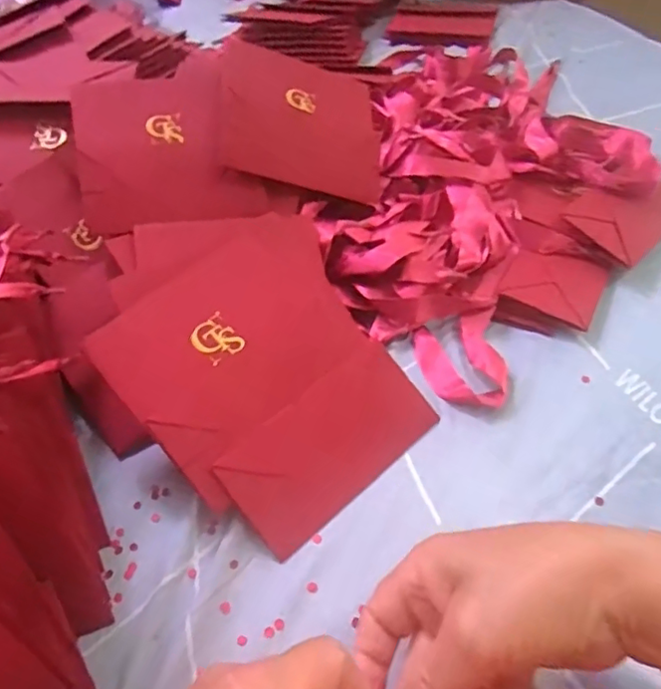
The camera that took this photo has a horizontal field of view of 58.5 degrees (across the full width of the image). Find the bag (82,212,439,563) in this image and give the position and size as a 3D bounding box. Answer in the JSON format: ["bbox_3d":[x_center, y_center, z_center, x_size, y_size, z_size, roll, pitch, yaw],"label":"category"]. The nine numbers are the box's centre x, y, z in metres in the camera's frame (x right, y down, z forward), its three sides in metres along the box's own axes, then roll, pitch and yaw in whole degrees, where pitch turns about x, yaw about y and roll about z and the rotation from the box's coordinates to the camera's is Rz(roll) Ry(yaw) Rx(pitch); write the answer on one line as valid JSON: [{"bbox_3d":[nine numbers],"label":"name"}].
[{"bbox_3d":[-0.038,0.014,0.389,0.173,0.018,0.193,-36,76,-26],"label":"bag"}]

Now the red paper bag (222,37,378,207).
[{"bbox_3d":[-0.024,-0.195,0.509,0.136,0.013,0.136,12,65,-19],"label":"red paper bag"}]

